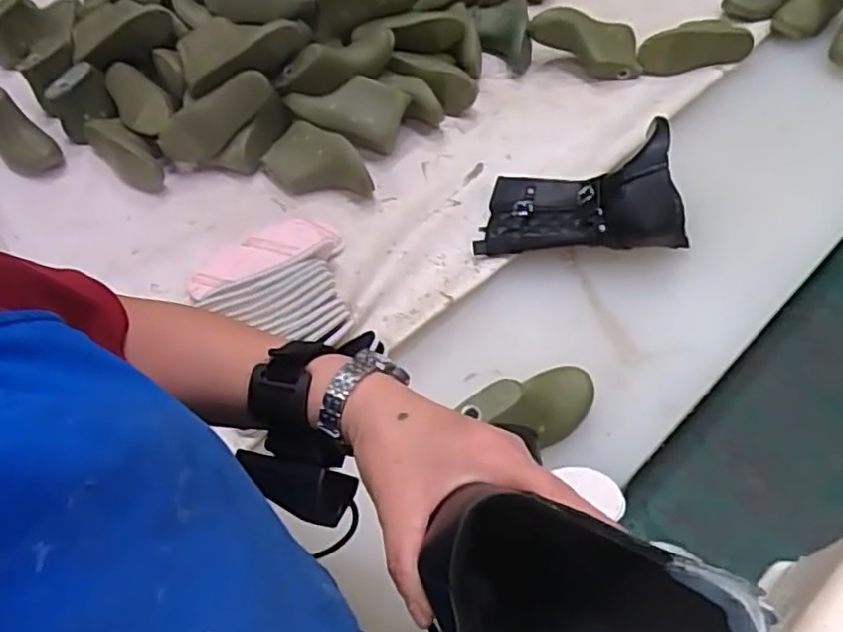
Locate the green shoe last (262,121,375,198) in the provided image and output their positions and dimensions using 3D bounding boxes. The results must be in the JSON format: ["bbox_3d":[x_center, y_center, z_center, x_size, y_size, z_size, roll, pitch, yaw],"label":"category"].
[{"bbox_3d":[-0.120,-0.173,0.791,0.129,0.051,0.064,32,63,24],"label":"green shoe last"}]

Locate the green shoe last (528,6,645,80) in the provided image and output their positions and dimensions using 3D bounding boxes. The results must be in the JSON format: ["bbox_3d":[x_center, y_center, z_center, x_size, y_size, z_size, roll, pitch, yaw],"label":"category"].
[{"bbox_3d":[0.215,-0.356,0.877,0.154,0.051,0.066,18,55,-9],"label":"green shoe last"}]

